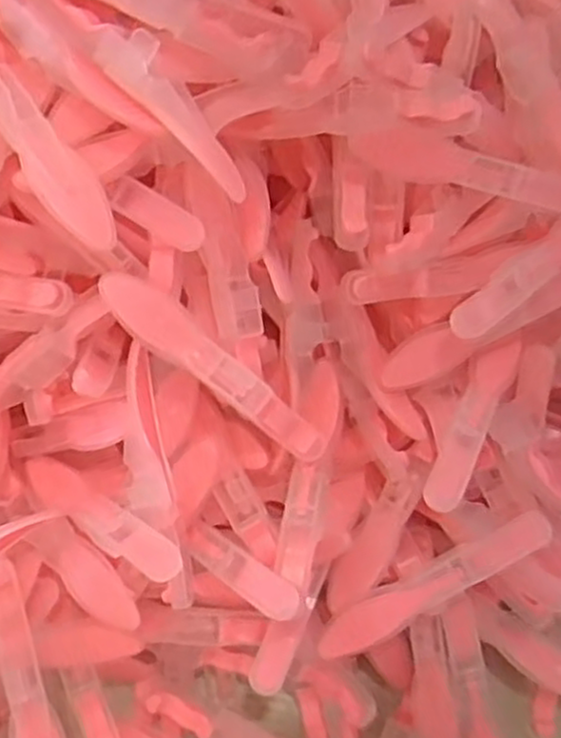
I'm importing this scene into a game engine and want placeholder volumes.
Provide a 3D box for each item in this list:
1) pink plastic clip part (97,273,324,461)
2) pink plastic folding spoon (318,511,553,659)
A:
[{"bbox_3d":[-0.019,0.000,0.216,0.078,0.005,0.014,40,71,-12],"label":"pink plastic clip part"},{"bbox_3d":[0.047,0.067,0.232,0.078,0.005,0.013,-31,71,7],"label":"pink plastic folding spoon"}]

